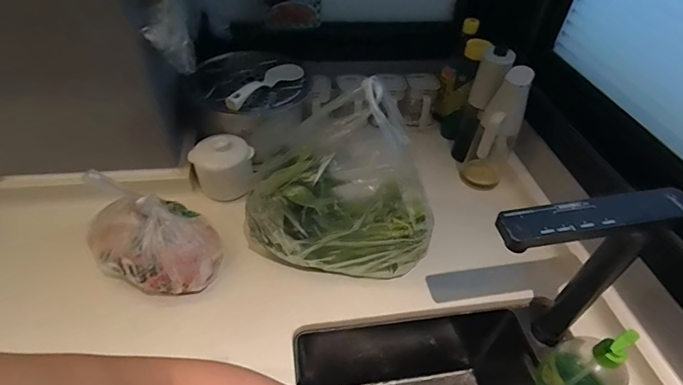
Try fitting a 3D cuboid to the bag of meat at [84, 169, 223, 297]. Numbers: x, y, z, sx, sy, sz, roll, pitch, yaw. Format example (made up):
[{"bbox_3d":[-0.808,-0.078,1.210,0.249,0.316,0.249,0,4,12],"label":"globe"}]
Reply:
[{"bbox_3d":[-0.292,0.065,0.608,0.205,0.108,0.137,20,47,16],"label":"bag of meat"}]

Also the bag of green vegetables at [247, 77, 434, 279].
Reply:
[{"bbox_3d":[-0.004,-0.005,0.598,0.283,0.249,0.138,2,45,-1],"label":"bag of green vegetables"}]

